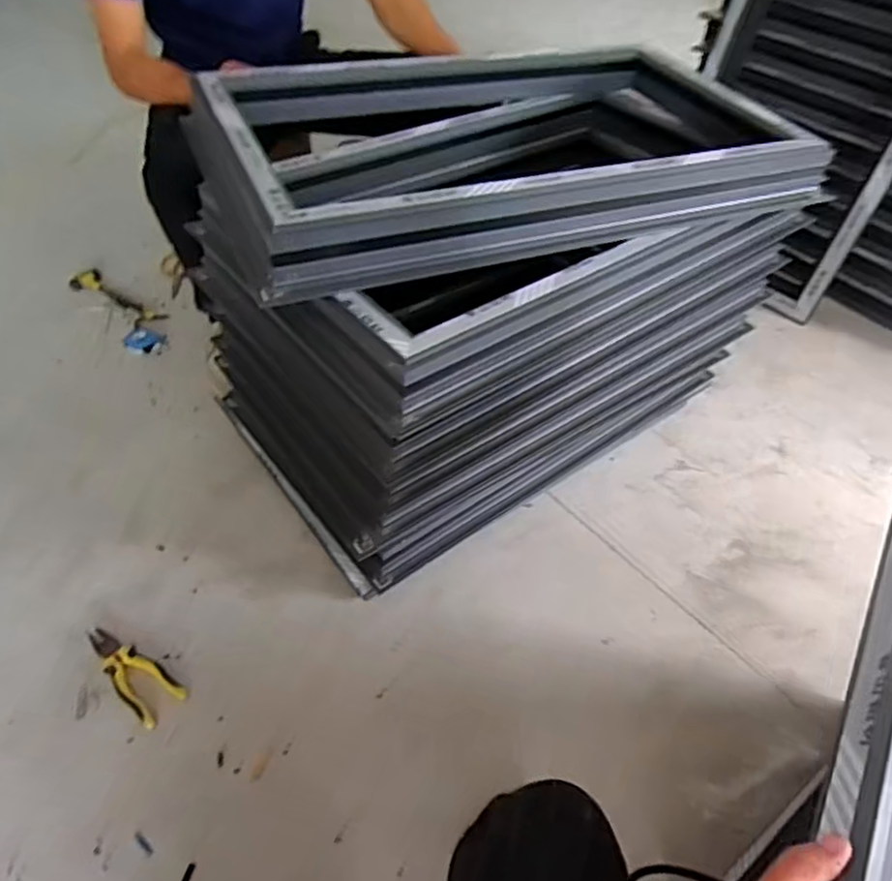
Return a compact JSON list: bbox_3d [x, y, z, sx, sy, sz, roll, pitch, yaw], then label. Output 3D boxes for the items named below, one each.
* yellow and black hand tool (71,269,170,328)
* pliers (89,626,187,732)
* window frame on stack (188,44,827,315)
[{"bbox_3d":[-0.806,-0.348,1.596,0.271,0.034,0.071,27,50,20],"label":"yellow and black hand tool"},{"bbox_3d":[-0.484,0.352,1.000,0.183,0.025,0.068,30,51,22],"label":"pliers"},{"bbox_3d":[0.111,-0.483,1.069,0.957,0.124,0.543,-17,51,-20],"label":"window frame on stack"}]

